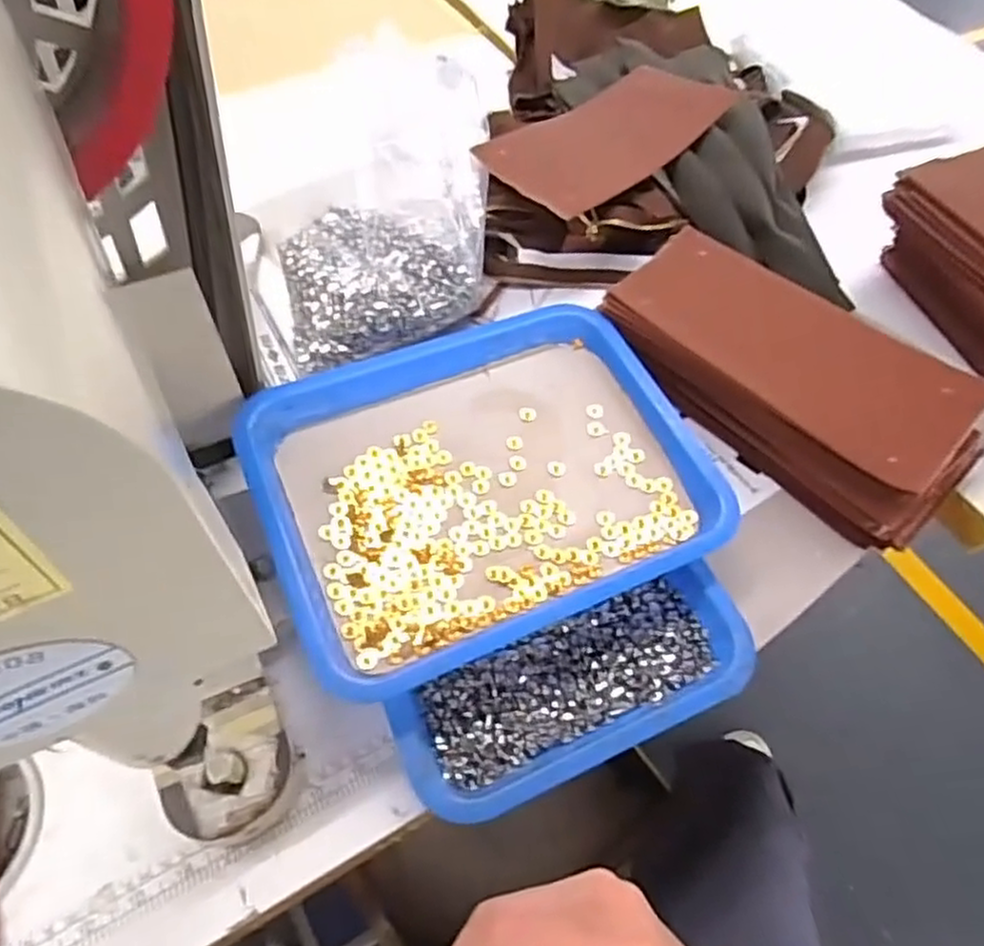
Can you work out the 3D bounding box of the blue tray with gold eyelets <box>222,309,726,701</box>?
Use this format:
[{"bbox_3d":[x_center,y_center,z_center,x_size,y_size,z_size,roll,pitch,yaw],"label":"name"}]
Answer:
[{"bbox_3d":[-0.010,-0.002,0.475,0.271,0.037,0.221,-20,60,-16],"label":"blue tray with gold eyelets"}]

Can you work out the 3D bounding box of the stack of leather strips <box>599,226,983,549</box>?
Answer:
[{"bbox_3d":[0.219,-0.075,0.540,0.269,0.073,0.123,39,63,20],"label":"stack of leather strips"}]

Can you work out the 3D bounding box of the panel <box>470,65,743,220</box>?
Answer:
[{"bbox_3d":[0.113,-0.305,0.659,0.271,0.037,0.101,-39,67,-24],"label":"panel"}]

